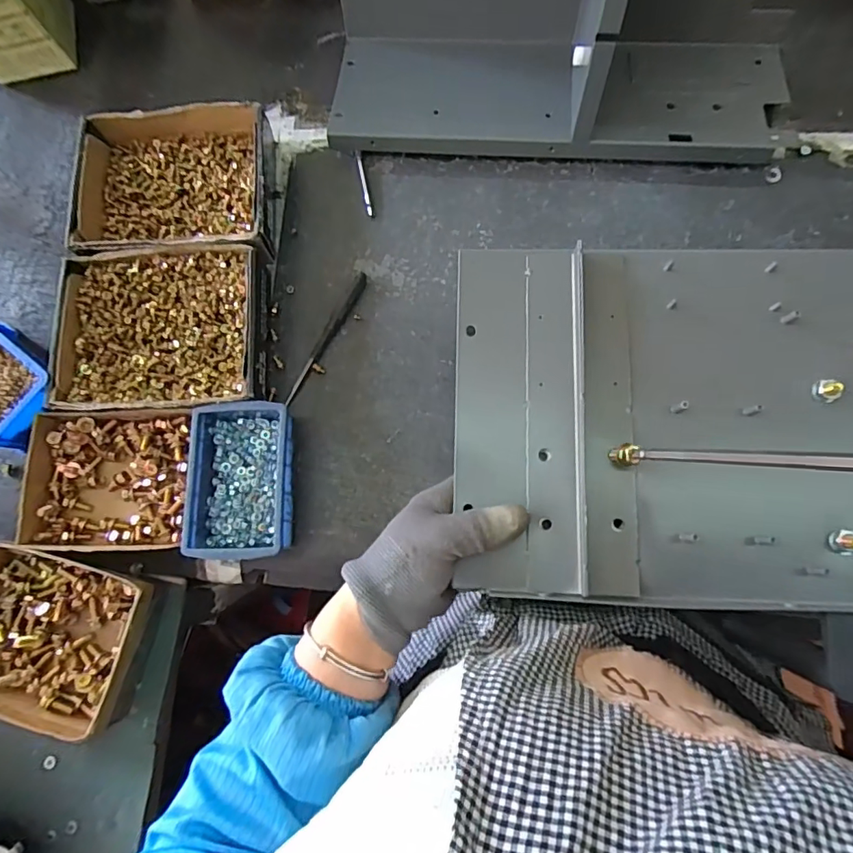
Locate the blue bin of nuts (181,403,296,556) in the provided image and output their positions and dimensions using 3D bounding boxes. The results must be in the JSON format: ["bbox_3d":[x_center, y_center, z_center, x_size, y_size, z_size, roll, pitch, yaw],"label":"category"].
[{"bbox_3d":[-0.179,0.053,0.499,0.098,0.047,0.149,0,78,2],"label":"blue bin of nuts"}]

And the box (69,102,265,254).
[{"bbox_3d":[-0.287,-0.277,0.586,0.212,0.055,0.190,-6,76,0],"label":"box"}]

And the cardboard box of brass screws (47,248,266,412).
[{"bbox_3d":[-0.275,-0.100,0.536,0.213,0.049,0.176,-2,76,1],"label":"cardboard box of brass screws"}]

